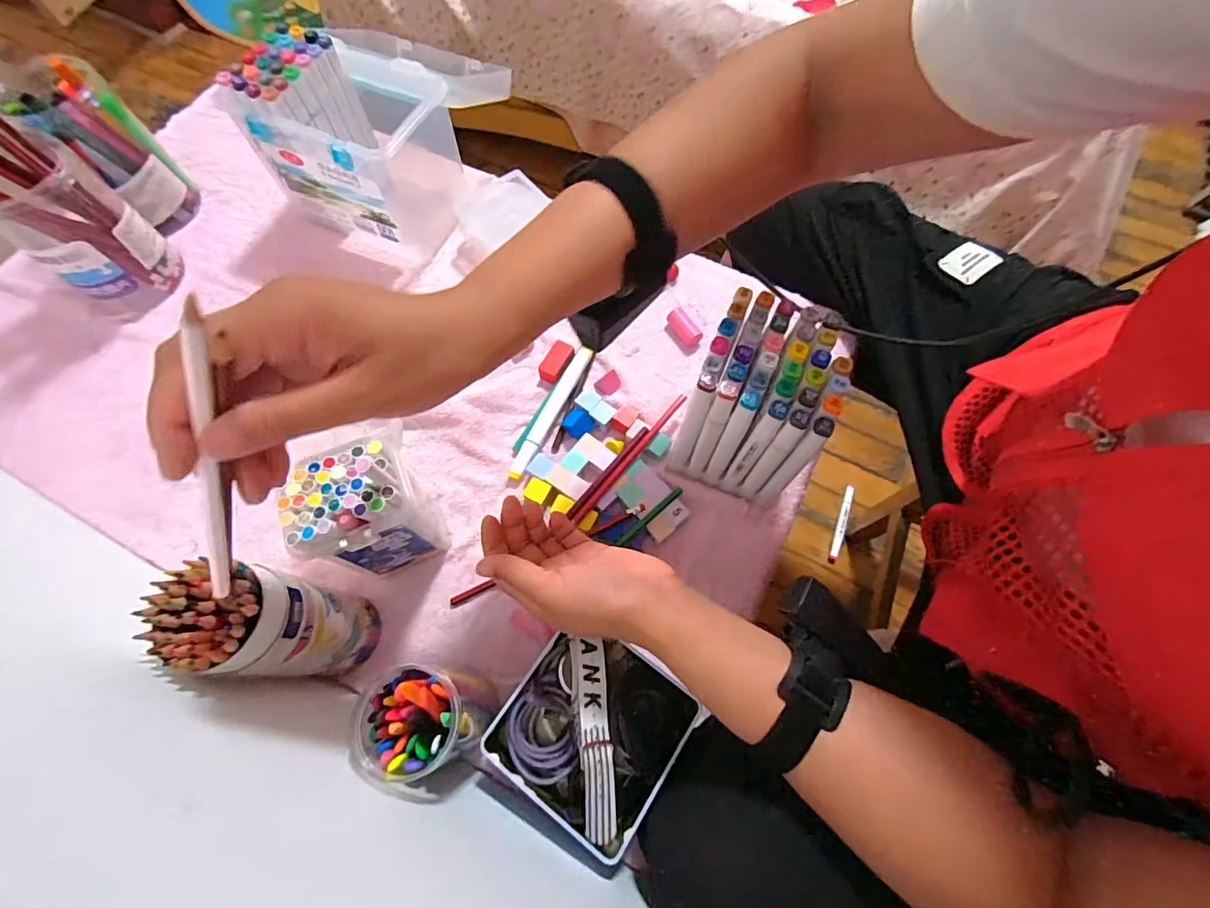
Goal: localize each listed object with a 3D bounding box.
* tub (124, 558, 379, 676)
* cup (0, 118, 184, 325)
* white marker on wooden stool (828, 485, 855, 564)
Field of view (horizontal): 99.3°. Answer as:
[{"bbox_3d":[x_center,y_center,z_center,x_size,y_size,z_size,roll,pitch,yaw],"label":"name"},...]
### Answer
[{"bbox_3d":[-0.220,0.118,0.360,0.062,0.170,0.058,0,68,-1],"label":"tub"},{"bbox_3d":[-0.528,-0.232,0.502,0.102,0.162,0.101,39,73,14],"label":"cup"},{"bbox_3d":[0.445,0.129,0.964,0.015,0.011,0.161,21,70,8],"label":"white marker on wooden stool"}]

